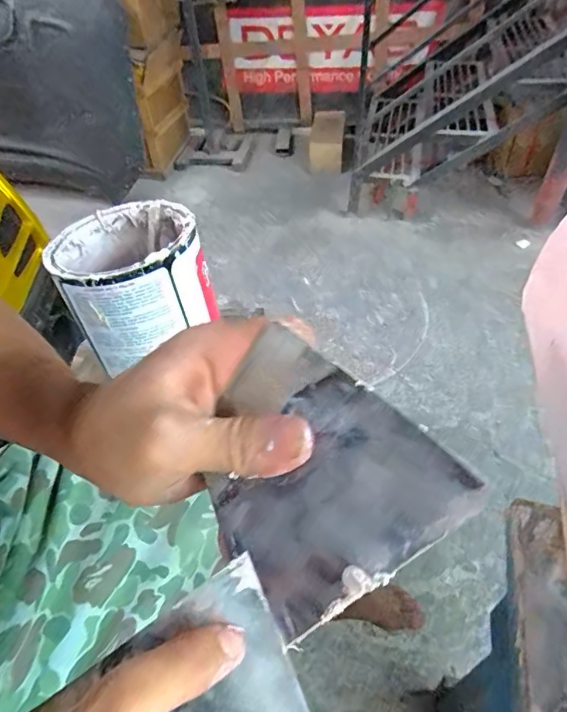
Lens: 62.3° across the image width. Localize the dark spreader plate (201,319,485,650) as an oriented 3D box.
[{"bbox_3d":[0.006,0.048,0.186,0.098,0.097,0.006,45,21,26],"label":"dark spreader plate"}]

